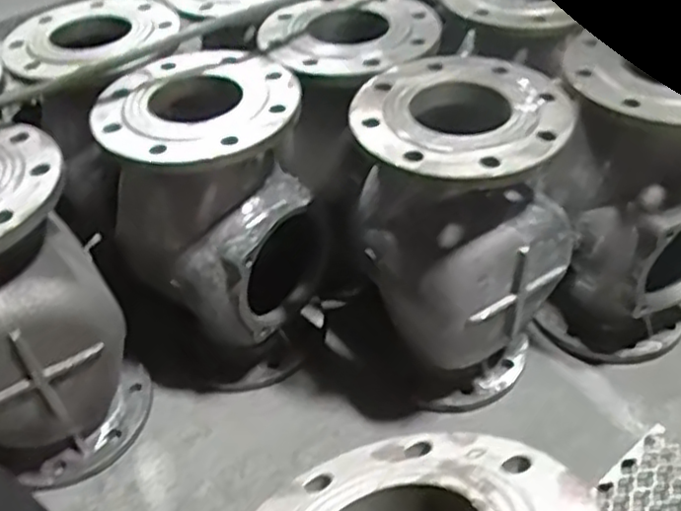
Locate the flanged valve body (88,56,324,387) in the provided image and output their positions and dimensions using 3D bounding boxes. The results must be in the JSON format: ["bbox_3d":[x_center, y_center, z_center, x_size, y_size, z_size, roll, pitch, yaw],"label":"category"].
[{"bbox_3d":[-0.139,-0.028,0.843,0.194,0.370,0.185,-2,44,2],"label":"flanged valve body"}]

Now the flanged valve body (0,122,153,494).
[{"bbox_3d":[-0.351,0.074,0.756,0.205,0.373,0.203,-32,51,-26],"label":"flanged valve body"}]

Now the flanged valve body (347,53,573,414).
[{"bbox_3d":[0.134,-0.008,0.796,0.221,0.362,0.230,-2,44,2],"label":"flanged valve body"}]

